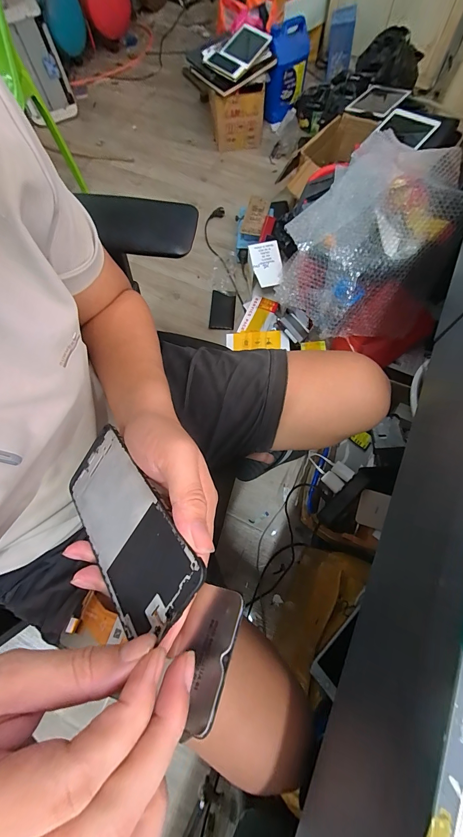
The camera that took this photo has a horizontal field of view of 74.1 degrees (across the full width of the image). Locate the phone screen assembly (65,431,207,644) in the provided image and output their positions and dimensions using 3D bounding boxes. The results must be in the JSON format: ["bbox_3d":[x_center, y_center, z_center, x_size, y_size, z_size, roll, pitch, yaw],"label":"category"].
[{"bbox_3d":[-0.081,0.075,0.226,0.158,0.005,0.070,41,101,38],"label":"phone screen assembly"}]

